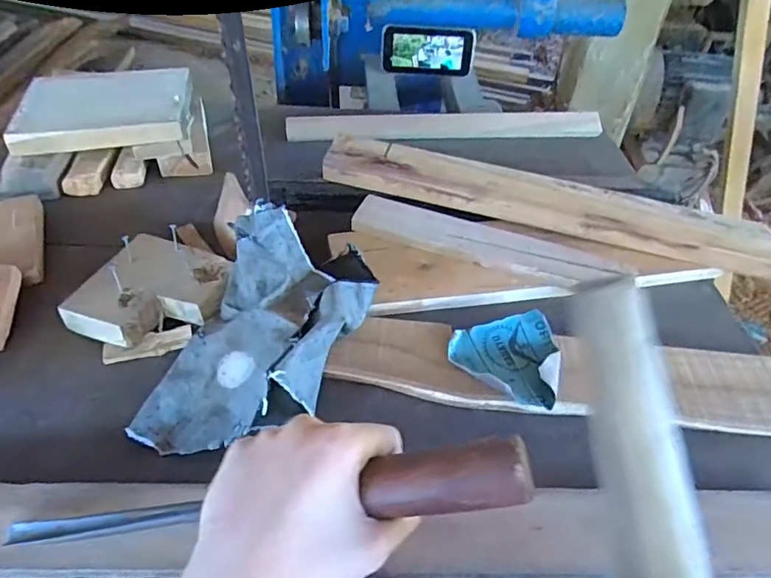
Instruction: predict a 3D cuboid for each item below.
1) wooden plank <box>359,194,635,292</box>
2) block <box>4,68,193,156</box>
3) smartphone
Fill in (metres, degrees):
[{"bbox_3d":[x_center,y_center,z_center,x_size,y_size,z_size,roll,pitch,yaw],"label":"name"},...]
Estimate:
[{"bbox_3d":[0.098,-0.043,0.517,0.261,0.020,0.050,17,45,12],"label":"wooden plank"},{"bbox_3d":[-0.311,-0.203,0.589,0.175,0.029,0.143,-8,46,-13],"label":"block"},{"bbox_3d":[0.069,-0.392,0.861,0.150,0.073,0.016,3,44,-1],"label":"smartphone"}]

